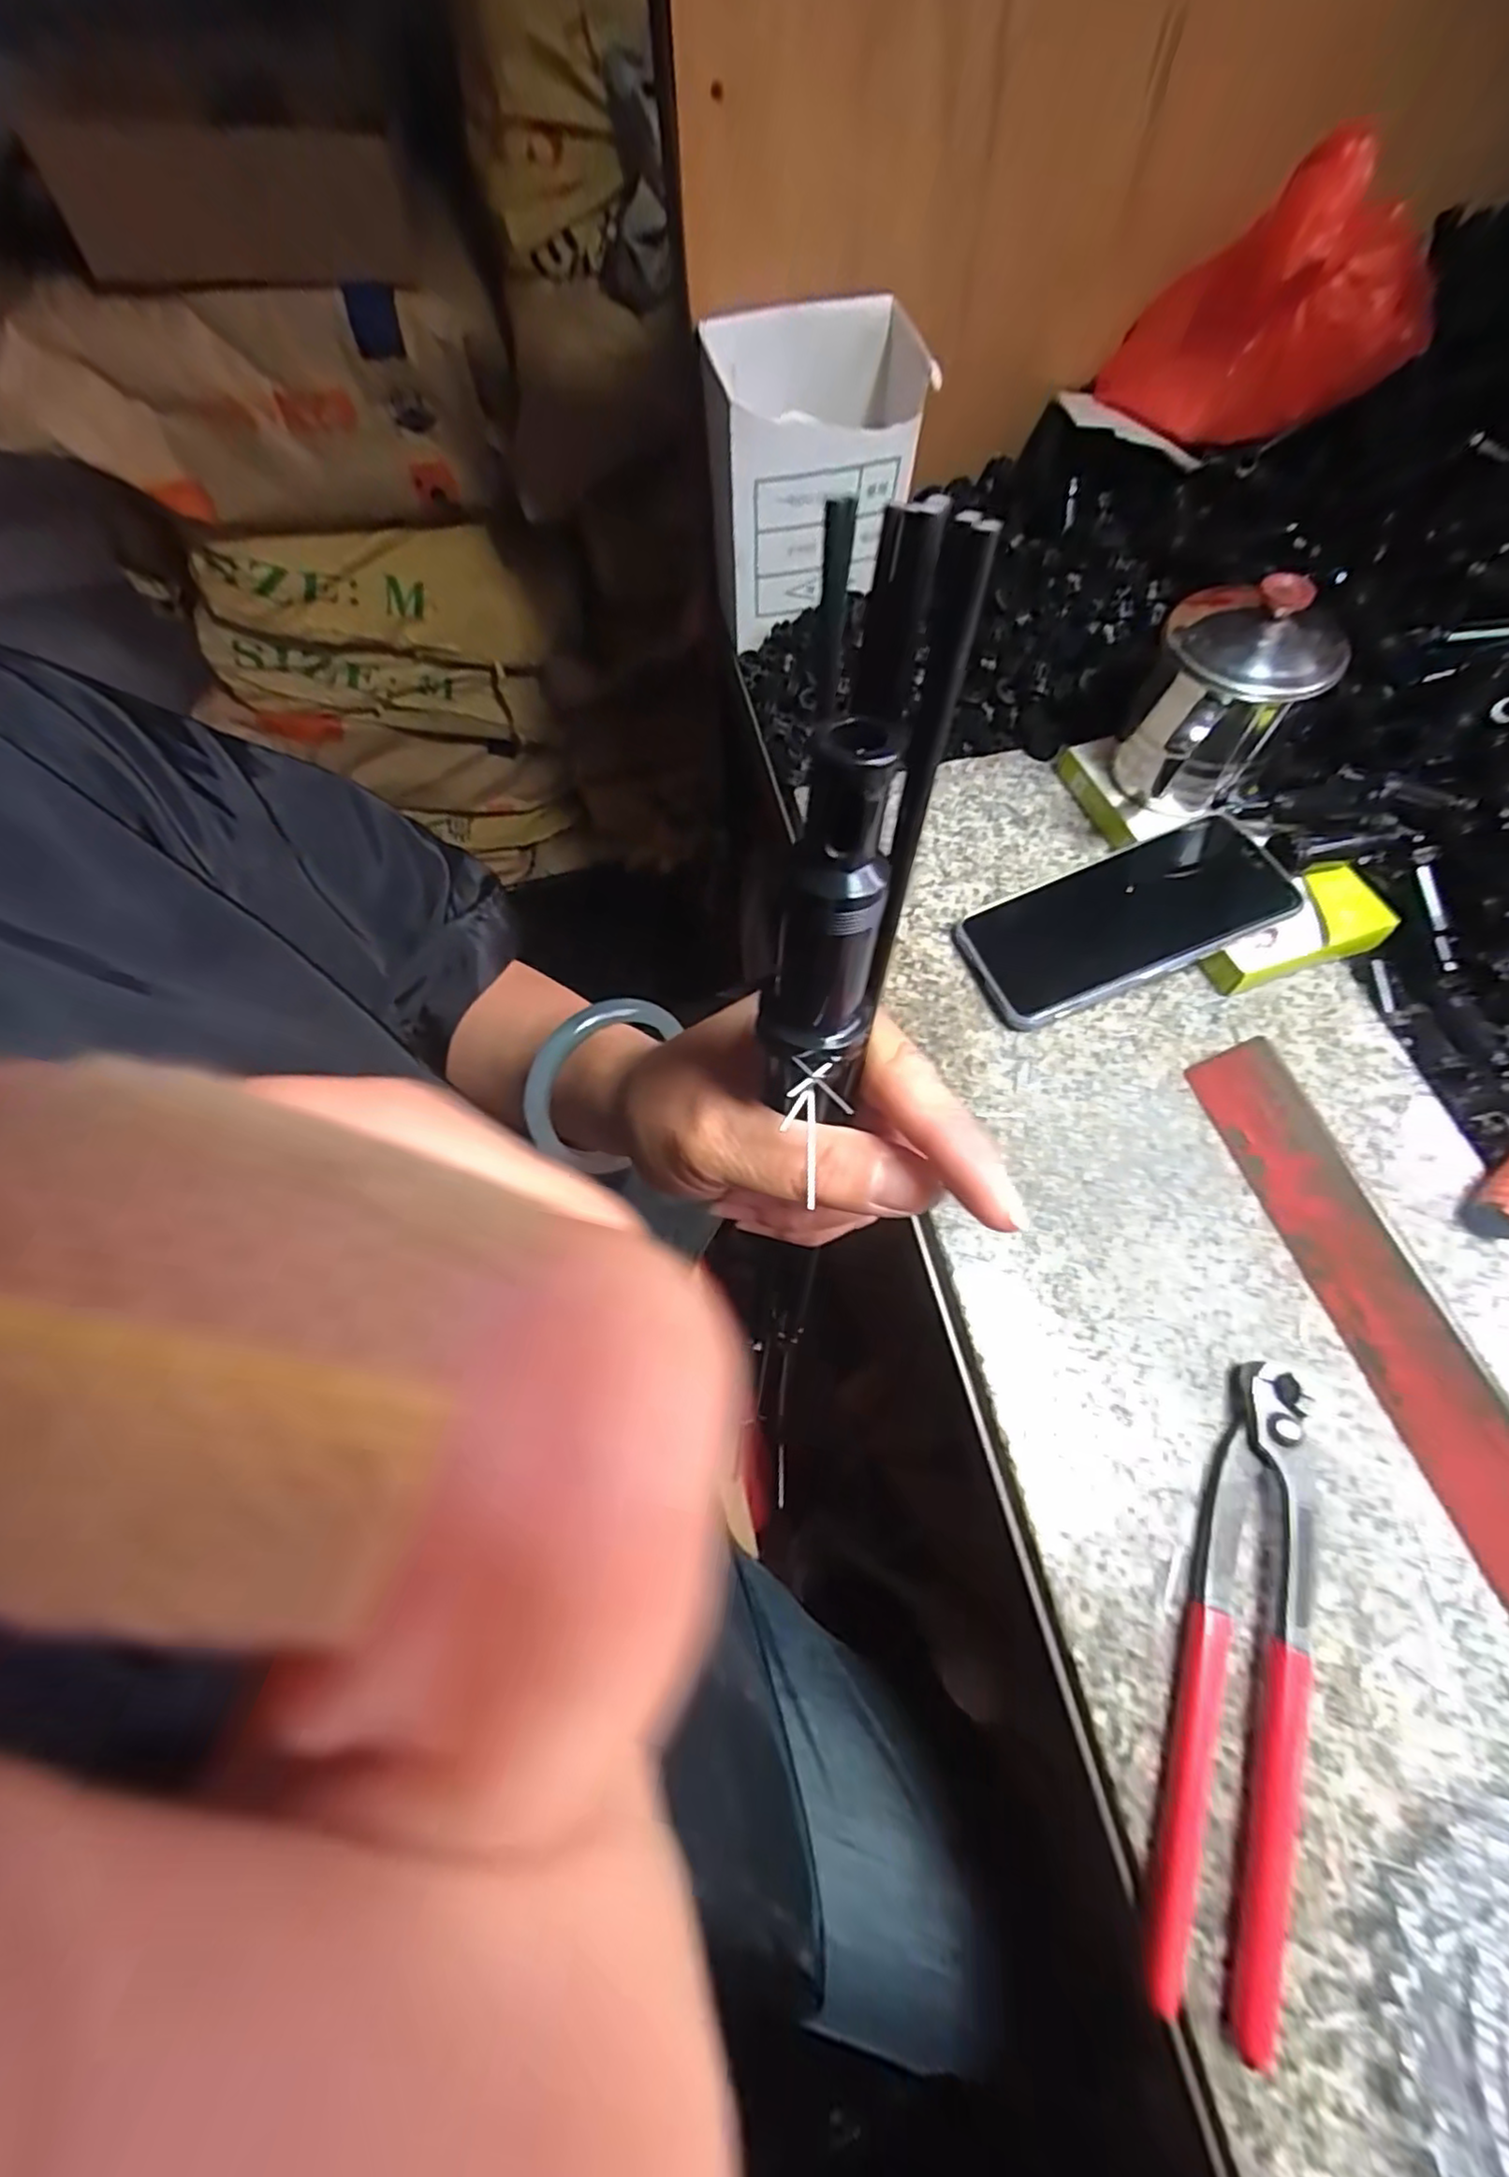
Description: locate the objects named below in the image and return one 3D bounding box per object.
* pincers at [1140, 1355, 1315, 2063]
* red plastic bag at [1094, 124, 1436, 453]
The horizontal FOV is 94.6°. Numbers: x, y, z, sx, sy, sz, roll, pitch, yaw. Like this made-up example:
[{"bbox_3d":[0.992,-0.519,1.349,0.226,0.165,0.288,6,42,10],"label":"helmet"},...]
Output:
[{"bbox_3d":[0.175,0.199,0.246,0.037,0.014,0.195,21,68,11],"label":"pincers"},{"bbox_3d":[0.291,-0.441,0.395,0.120,0.118,0.108,-17,66,-5],"label":"red plastic bag"}]

